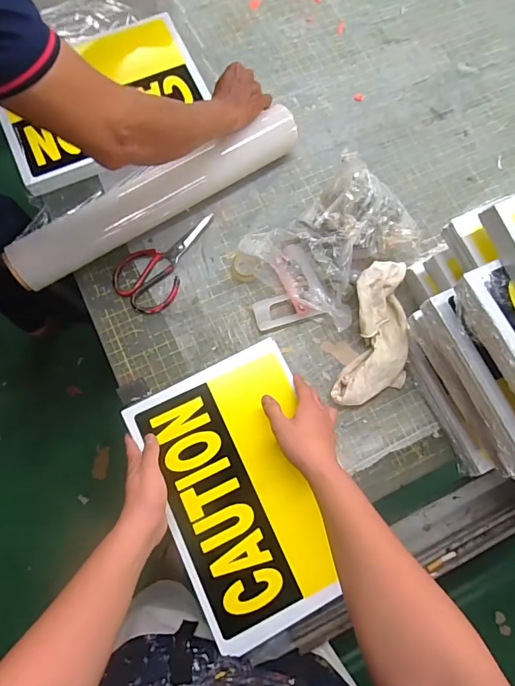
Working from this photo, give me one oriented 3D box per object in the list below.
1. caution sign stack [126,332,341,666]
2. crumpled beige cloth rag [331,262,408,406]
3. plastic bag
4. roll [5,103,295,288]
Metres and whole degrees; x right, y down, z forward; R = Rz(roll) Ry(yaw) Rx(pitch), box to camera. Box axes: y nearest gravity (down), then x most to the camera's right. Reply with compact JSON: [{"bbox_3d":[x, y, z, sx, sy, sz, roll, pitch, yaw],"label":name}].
[{"bbox_3d":[-0.016,0.208,0.609,0.238,0.015,0.363,-22,77,-7],"label":"caution sign stack"},{"bbox_3d":[0.191,-0.008,0.660,0.105,0.075,0.227,13,75,1],"label":"crumpled beige cloth rag"},{"bbox_3d":[0.134,-0.155,0.672,0.267,0.117,0.200,-40,80,-11],"label":"plastic bag"},{"bbox_3d":[-0.162,-0.249,0.709,0.515,0.072,0.080,-32,79,-10],"label":"roll"}]

